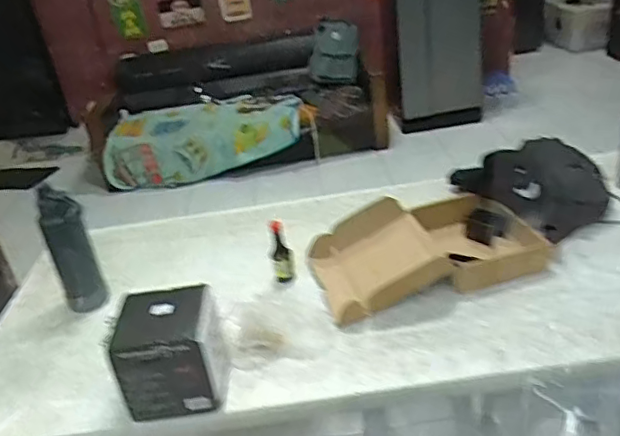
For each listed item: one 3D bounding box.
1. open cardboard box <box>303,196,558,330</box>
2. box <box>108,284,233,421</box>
[{"bbox_3d":[0.260,0.059,1.274,0.485,0.085,0.299,-12,30,-8],"label":"open cardboard box"},{"bbox_3d":[-0.242,0.233,1.011,0.160,0.176,0.159,-10,30,-4],"label":"box"}]

